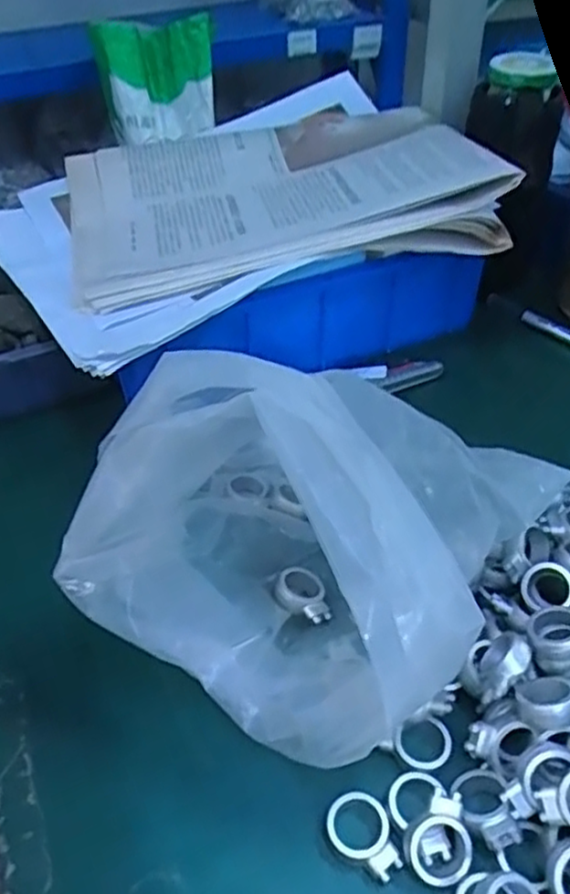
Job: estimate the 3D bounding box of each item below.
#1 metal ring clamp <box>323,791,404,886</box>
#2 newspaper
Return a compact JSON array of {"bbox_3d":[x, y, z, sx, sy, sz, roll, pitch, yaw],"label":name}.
[{"bbox_3d":[0.031,0.159,0.287,0.025,0.005,0.033,-14,45,-11],"label":"metal ring clamp"},{"bbox_3d":[-0.012,-0.178,0.474,0.262,0.043,0.185,-11,44,-8],"label":"newspaper"}]

